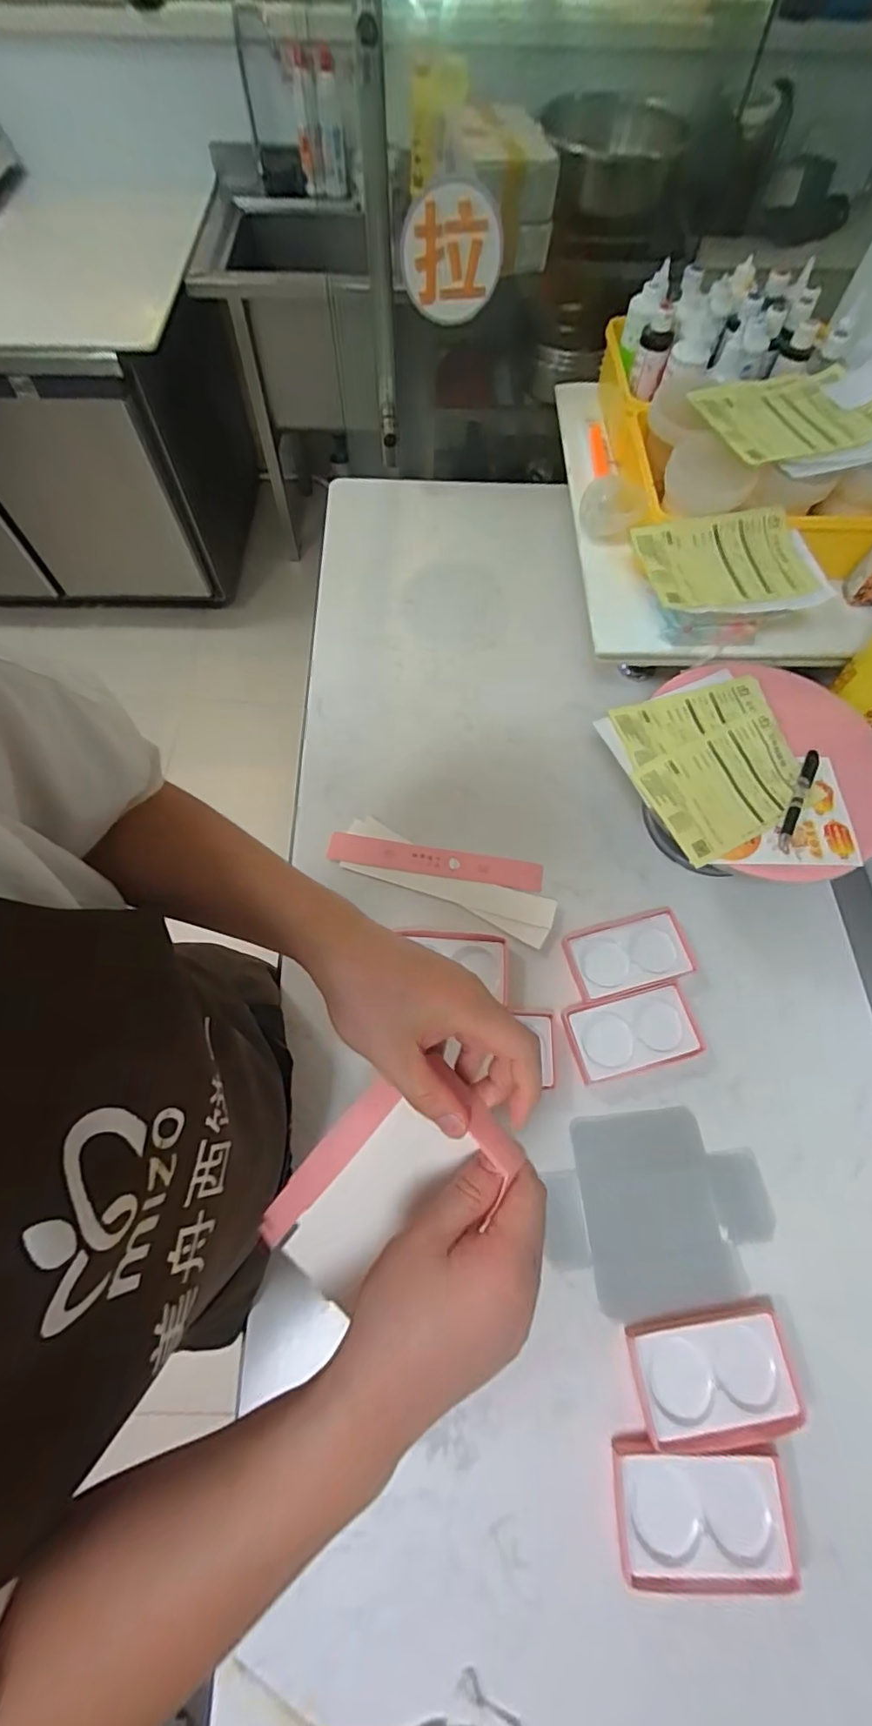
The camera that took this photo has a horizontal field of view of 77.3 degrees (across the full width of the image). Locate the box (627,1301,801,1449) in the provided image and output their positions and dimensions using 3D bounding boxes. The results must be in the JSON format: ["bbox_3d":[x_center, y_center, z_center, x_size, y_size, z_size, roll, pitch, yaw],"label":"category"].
[{"bbox_3d":[0.259,0.479,0.507,0.141,0.015,0.092,-6,67,-2],"label":"box"}]

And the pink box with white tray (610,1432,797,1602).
[{"bbox_3d":[0.231,0.563,0.472,0.144,0.017,0.092,0,67,1],"label":"pink box with white tray"}]

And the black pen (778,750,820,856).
[{"bbox_3d":[0.403,-0.070,0.606,0.015,0.014,0.132,26,69,11],"label":"black pen"}]

